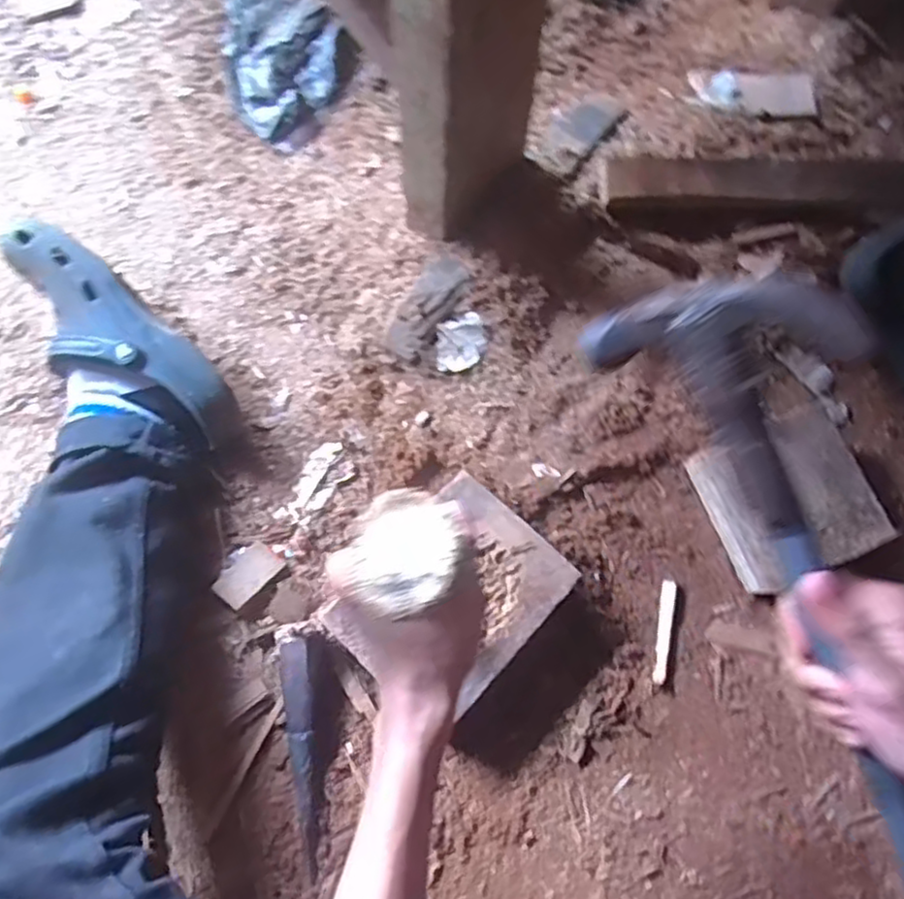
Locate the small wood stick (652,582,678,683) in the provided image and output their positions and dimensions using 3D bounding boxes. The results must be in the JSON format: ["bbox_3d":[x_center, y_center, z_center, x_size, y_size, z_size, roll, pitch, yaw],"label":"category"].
[{"bbox_3d":[0.192,0.163,0.630,0.013,0.007,0.090,12,68,4],"label":"small wood stick"}]

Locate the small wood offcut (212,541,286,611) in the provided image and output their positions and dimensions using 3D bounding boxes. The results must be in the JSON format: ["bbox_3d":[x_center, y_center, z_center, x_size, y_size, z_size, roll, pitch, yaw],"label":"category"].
[{"bbox_3d":[-0.185,0.112,0.636,0.037,0.008,0.059,38,72,13],"label":"small wood offcut"}]

